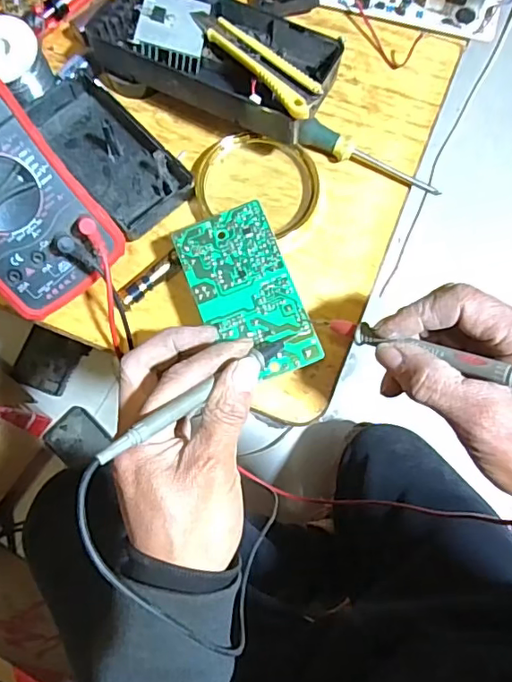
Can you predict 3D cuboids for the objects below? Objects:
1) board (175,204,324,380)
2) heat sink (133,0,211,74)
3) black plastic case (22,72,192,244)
[{"bbox_3d":[-0.007,-0.031,0.350,0.062,0.009,0.113,-20,79,-5],"label":"board"},{"bbox_3d":[-0.061,-0.228,0.393,0.049,0.013,0.056,12,76,-11],"label":"heat sink"},{"bbox_3d":[-0.109,-0.140,0.398,0.067,0.028,0.129,-41,81,-8],"label":"black plastic case"}]

